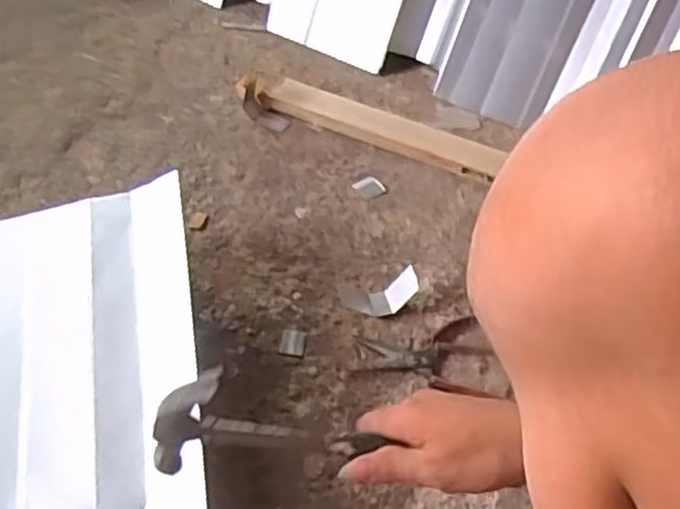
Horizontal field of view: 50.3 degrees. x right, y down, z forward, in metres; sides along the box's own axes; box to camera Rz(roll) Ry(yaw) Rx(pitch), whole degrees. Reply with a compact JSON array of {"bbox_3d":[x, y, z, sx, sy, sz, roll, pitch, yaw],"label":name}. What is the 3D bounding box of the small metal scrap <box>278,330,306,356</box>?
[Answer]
[{"bbox_3d":[-0.046,0.086,0.708,0.024,0.007,0.026,9,54,6],"label":"small metal scrap"}]

